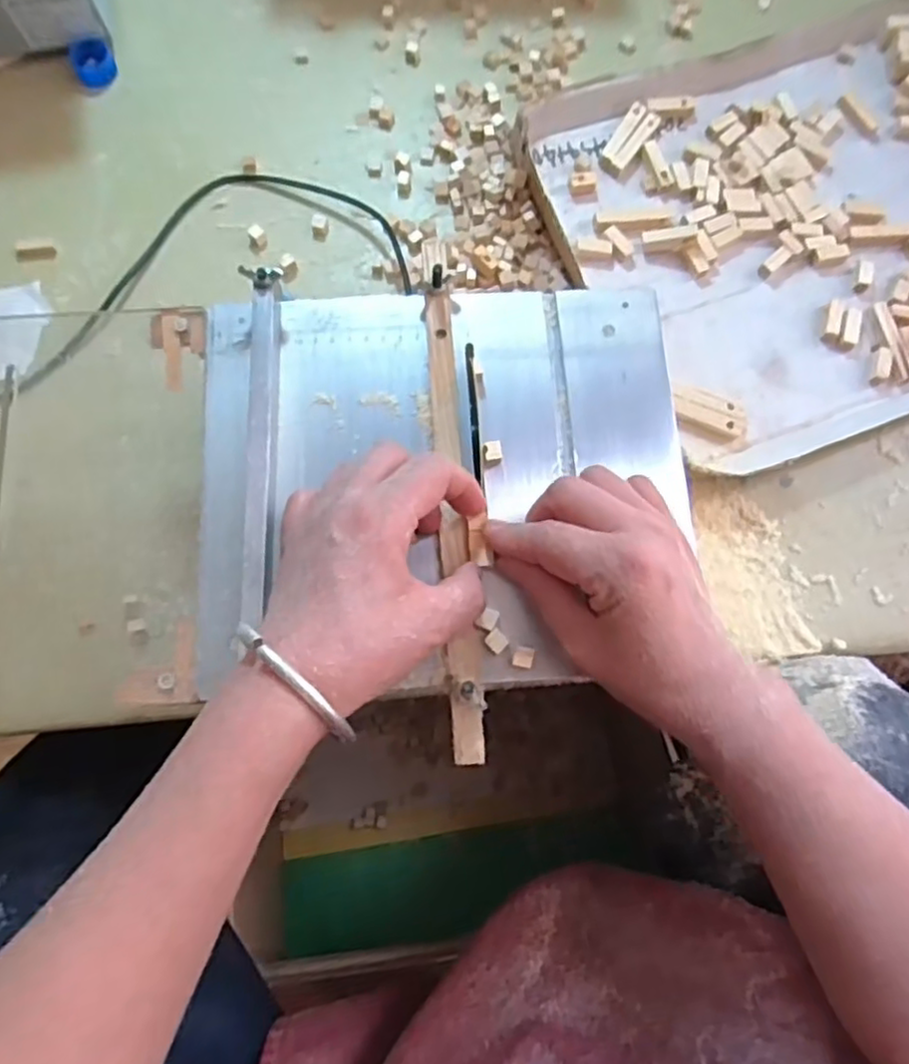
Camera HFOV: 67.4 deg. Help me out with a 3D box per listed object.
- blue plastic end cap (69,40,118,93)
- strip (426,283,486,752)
[{"bbox_3d":[-0.285,-0.372,0.541,0.031,0.016,0.029,-25,78,-7],"label":"blue plastic end cap"},{"bbox_3d":[-0.001,-0.012,0.364,0.017,0.010,0.258,-4,75,-3],"label":"strip"}]

